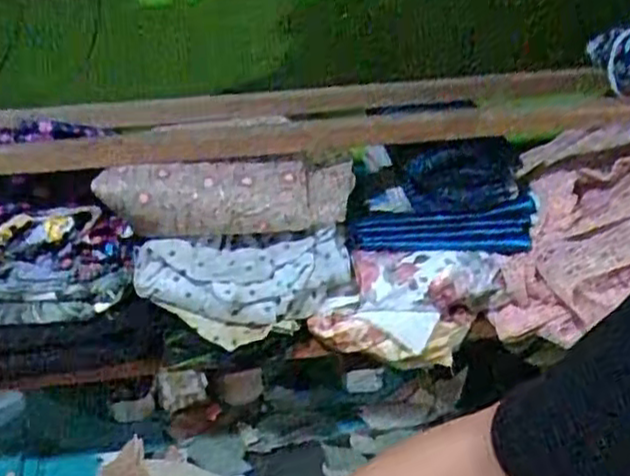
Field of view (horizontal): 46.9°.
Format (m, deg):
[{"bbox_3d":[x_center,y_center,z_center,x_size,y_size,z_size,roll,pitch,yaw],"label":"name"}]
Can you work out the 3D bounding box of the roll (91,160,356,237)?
[{"bbox_3d":[-0.080,-0.043,0.698,0.238,0.071,0.059,-7,25,-6],"label":"roll"}]

